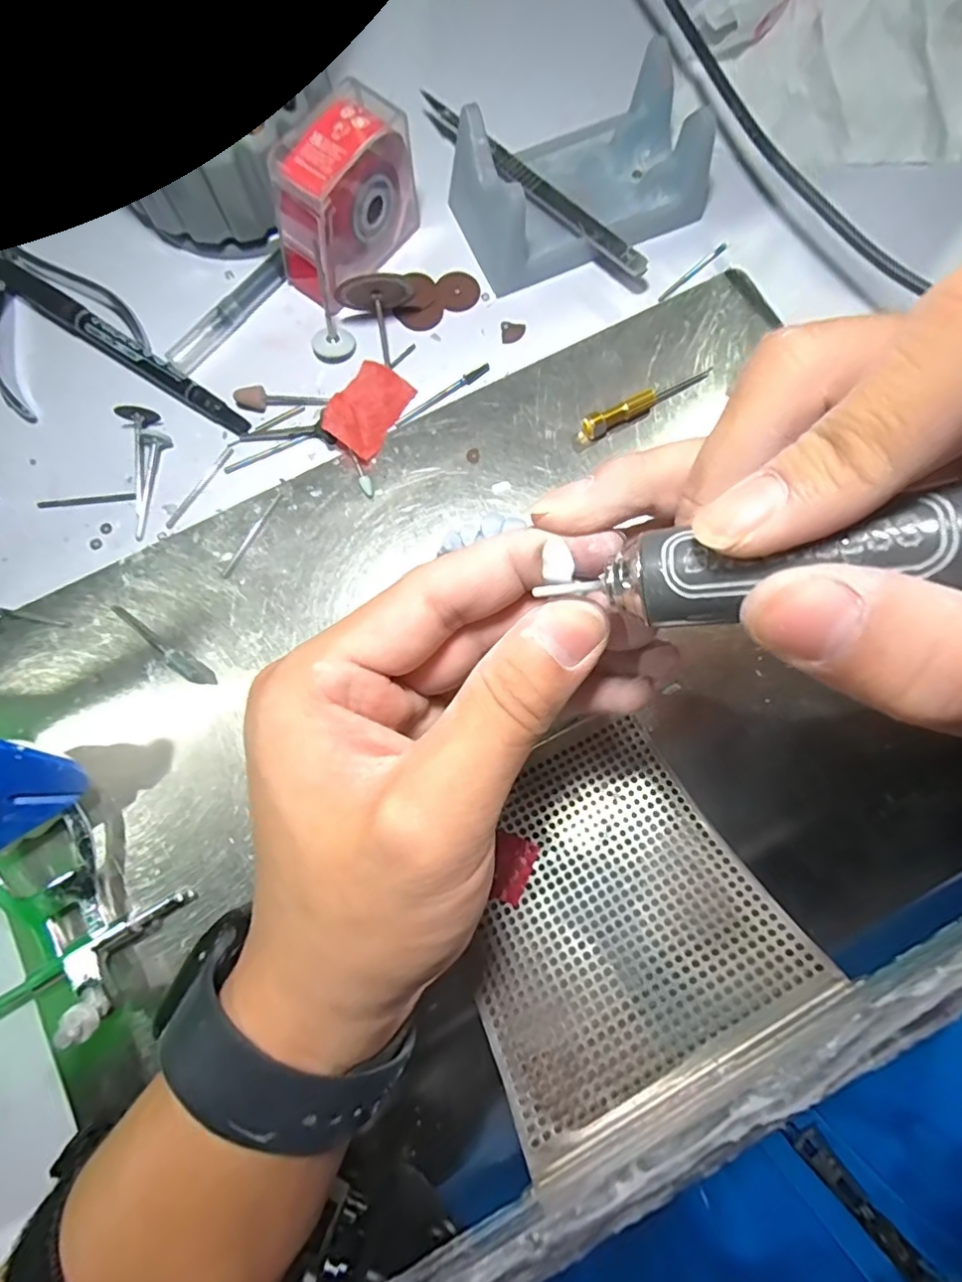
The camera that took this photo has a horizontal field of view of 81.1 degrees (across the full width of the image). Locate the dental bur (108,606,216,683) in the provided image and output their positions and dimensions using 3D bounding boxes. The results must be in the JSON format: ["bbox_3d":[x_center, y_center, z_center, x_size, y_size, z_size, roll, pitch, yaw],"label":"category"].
[{"bbox_3d":[-0.131,0.002,0.228,0.054,0.004,0.008,32,81,7],"label":"dental bur"}]

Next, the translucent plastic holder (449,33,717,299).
[{"bbox_3d":[0.047,-0.210,0.252,0.113,0.037,0.066,-21,79,-3],"label":"translucent plastic holder"}]

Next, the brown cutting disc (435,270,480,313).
[{"bbox_3d":[-0.010,-0.164,0.263,0.018,0.004,0.021,-23,81,-4],"label":"brown cutting disc"}]

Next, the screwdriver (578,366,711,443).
[{"bbox_3d":[0.074,-0.106,0.246,0.064,0.009,0.009,-28,80,-5],"label":"screwdriver"}]

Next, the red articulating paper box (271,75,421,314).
[{"bbox_3d":[-0.061,-0.184,0.239,0.028,0.055,0.070,35,81,7],"label":"red articulating paper box"}]

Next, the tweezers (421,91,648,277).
[{"bbox_3d":[0.023,-0.208,0.261,0.134,0.013,0.010,43,82,8],"label":"tweezers"}]

